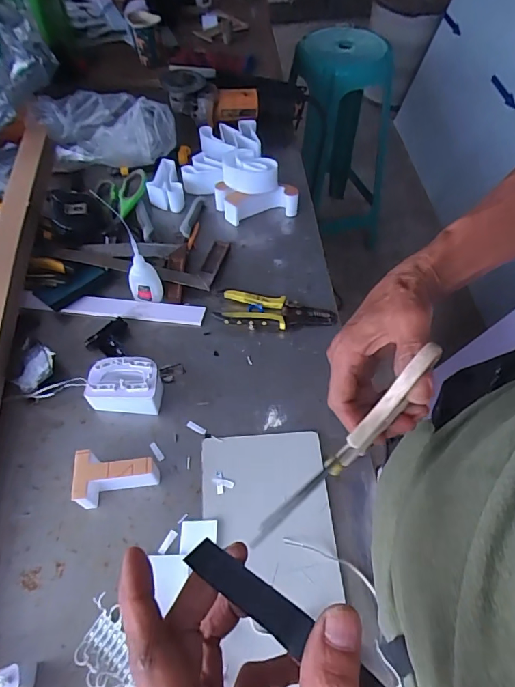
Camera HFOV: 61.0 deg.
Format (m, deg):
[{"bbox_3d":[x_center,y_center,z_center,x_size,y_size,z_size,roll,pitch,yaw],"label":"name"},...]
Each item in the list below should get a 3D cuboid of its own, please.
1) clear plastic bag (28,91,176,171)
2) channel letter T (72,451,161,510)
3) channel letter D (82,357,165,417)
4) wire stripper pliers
[{"bbox_3d":[-0.279,-0.389,0.775,0.251,0.075,0.136,-2,56,-3],"label":"clear plastic bag"},{"bbox_3d":[-0.154,0.149,0.480,0.082,0.046,0.050,-1,56,0],"label":"channel letter T"},{"bbox_3d":[-0.165,0.052,0.543,0.089,0.051,0.053,0,56,0],"label":"channel letter D"},{"bbox_3d":[0.029,-0.046,0.627,0.163,0.023,0.057,4,56,3],"label":"wire stripper pliers"}]

